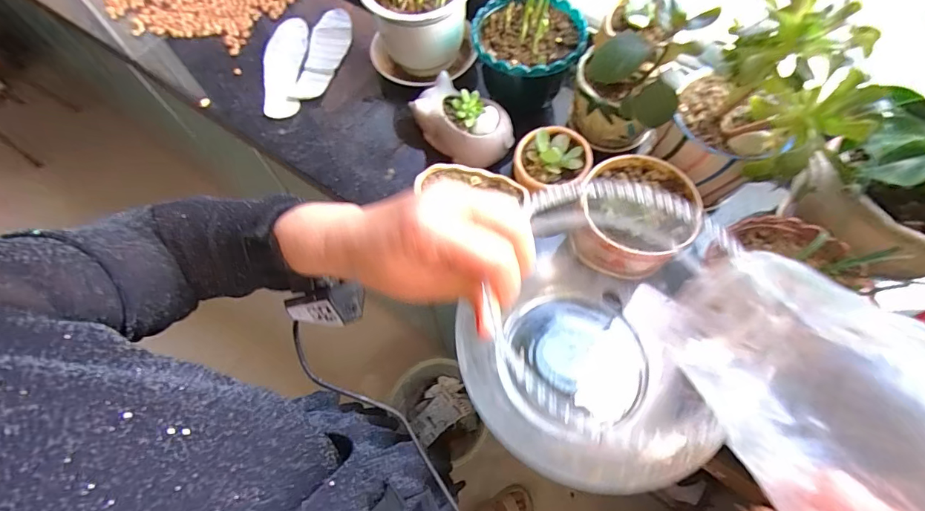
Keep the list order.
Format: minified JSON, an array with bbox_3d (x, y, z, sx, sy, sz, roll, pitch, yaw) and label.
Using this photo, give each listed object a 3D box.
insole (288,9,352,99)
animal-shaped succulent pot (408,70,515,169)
[{"bbox_3d":[-0.232,-0.336,0.706,0.067,0.016,0.197,6,66,6],"label":"insole"},{"bbox_3d":[-0.005,-0.192,0.575,0.153,0.102,0.085,21,68,12],"label":"animal-shaped succulent pot"}]

